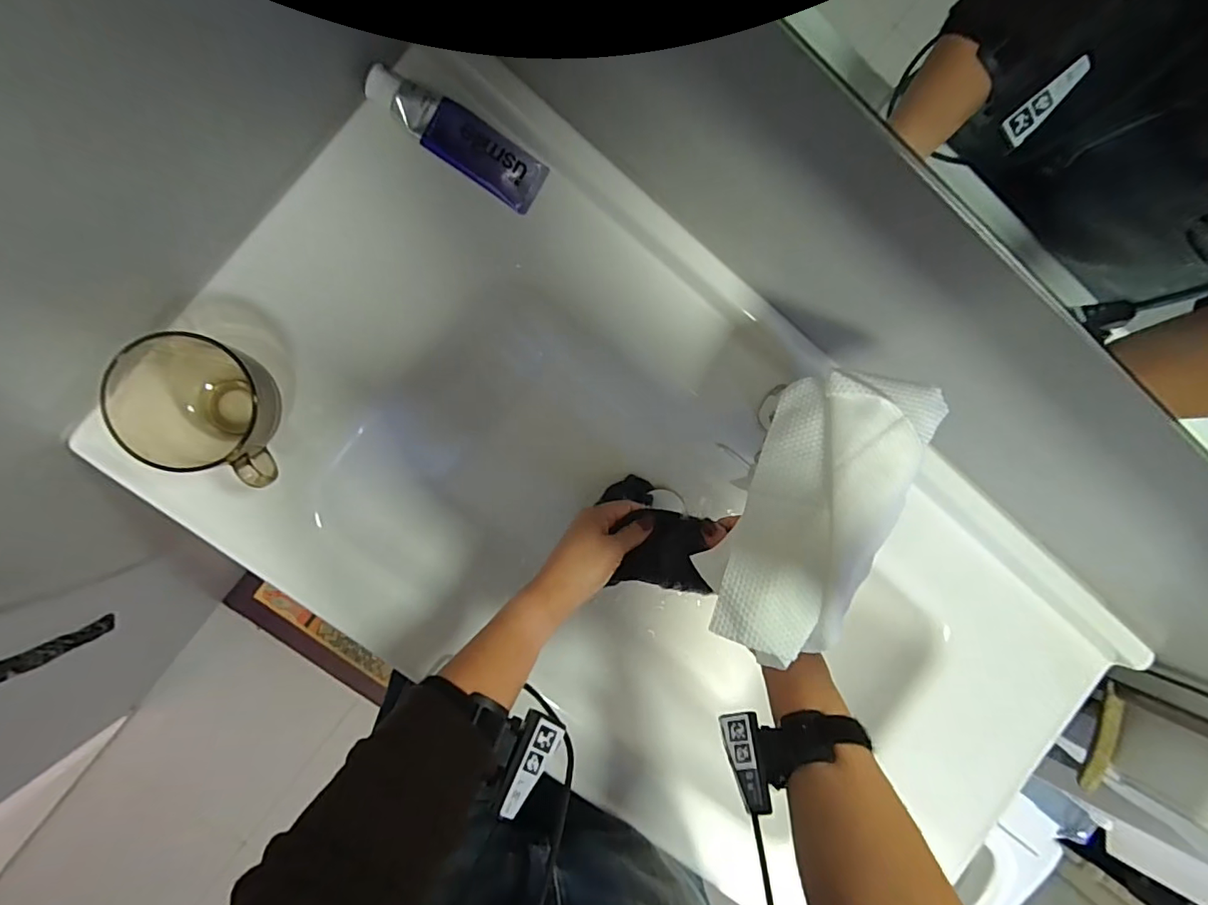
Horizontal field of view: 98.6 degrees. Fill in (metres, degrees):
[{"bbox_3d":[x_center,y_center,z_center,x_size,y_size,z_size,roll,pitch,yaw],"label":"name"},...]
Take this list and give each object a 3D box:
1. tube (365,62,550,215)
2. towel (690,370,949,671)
[{"bbox_3d":[-0.135,-0.292,0.483,0.163,0.036,0.047,29,89,-8],"label":"tube"},{"bbox_3d":[0.145,0.037,0.357,0.099,0.052,0.201,26,89,-8],"label":"towel"}]

